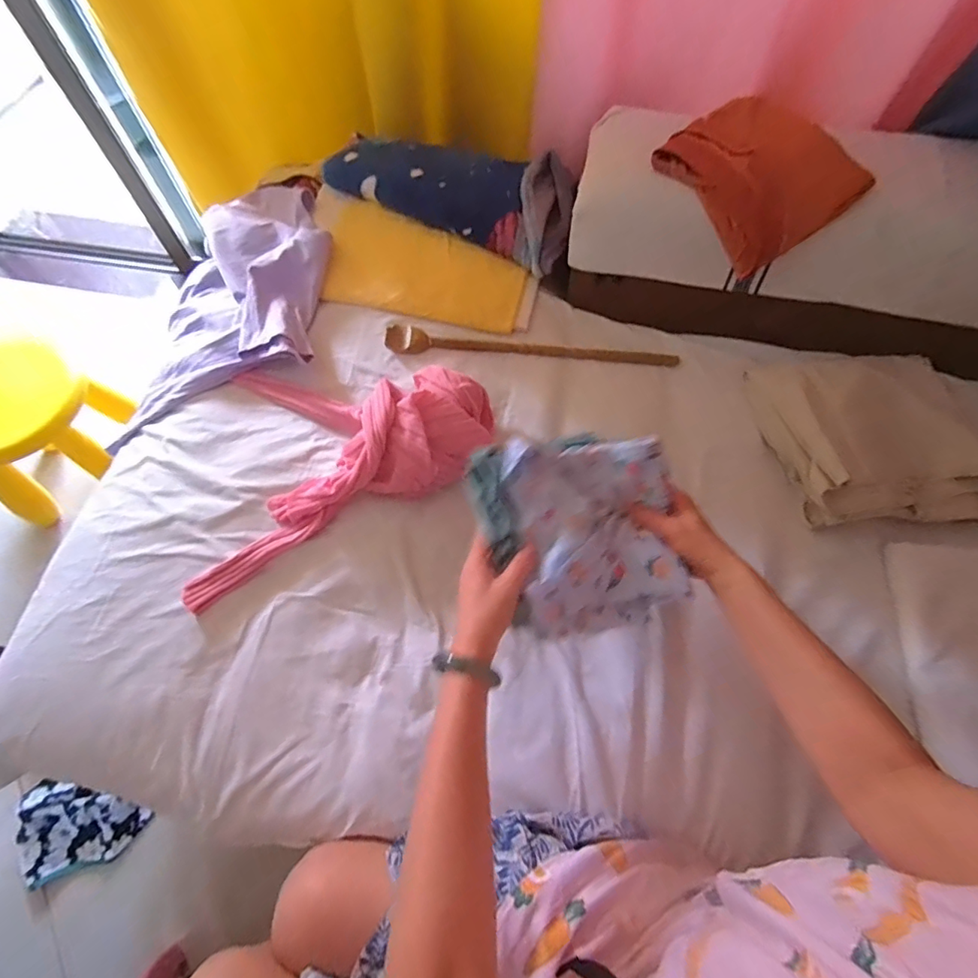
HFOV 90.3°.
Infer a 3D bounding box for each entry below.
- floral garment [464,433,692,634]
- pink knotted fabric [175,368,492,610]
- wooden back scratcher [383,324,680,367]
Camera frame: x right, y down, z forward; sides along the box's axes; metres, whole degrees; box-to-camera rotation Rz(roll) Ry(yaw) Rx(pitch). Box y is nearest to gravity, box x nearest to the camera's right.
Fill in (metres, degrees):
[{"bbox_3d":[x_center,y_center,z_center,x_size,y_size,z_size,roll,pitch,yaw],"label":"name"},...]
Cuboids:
[{"bbox_3d":[0.102,0.038,0.521,0.210,0.101,0.194,-15,65,-7],"label":"floral garment"},{"bbox_3d":[-0.224,-0.079,0.650,0.436,0.075,0.278,-26,67,-12],"label":"pink knotted fabric"},{"bbox_3d":[0.069,-0.217,0.750,0.454,0.042,0.046,2,64,1],"label":"wooden back scratcher"}]

